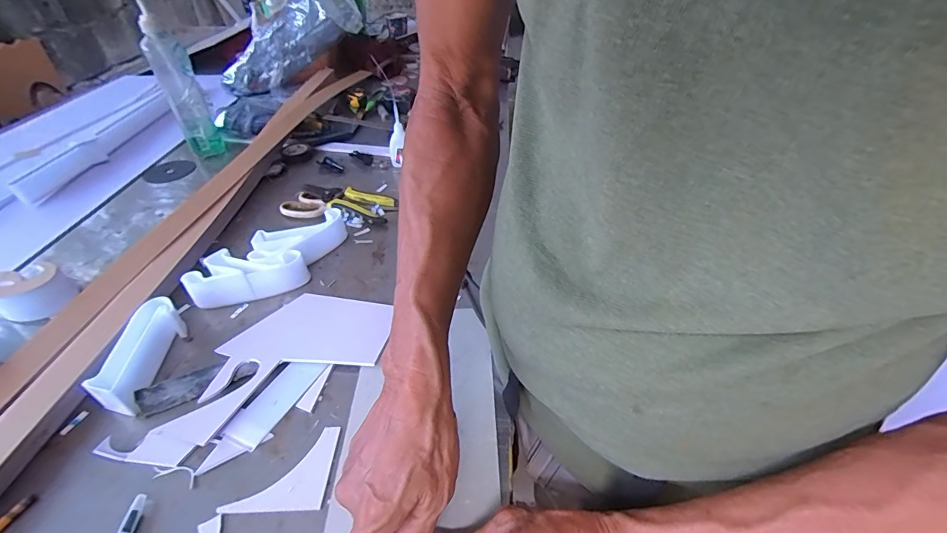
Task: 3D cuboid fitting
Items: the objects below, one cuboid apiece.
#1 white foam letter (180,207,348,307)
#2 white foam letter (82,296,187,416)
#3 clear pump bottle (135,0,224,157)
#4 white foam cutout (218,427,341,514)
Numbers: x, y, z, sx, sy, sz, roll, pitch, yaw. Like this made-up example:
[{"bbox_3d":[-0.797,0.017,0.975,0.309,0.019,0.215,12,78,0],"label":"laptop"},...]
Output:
[{"bbox_3d":[-0.263,-0.008,0.566,0.203,0.041,0.093,-23,45,-23],"label":"white foam letter"},{"bbox_3d":[-0.350,0.090,0.452,0.041,0.042,0.127,-2,41,0],"label":"white foam letter"},{"bbox_3d":[-0.548,-0.348,0.790,0.063,0.273,0.064,-24,46,-24],"label":"clear pump bottle"},{"bbox_3d":[-0.163,0.175,0.371,0.080,0.004,0.069,-2,41,0],"label":"white foam cutout"}]

